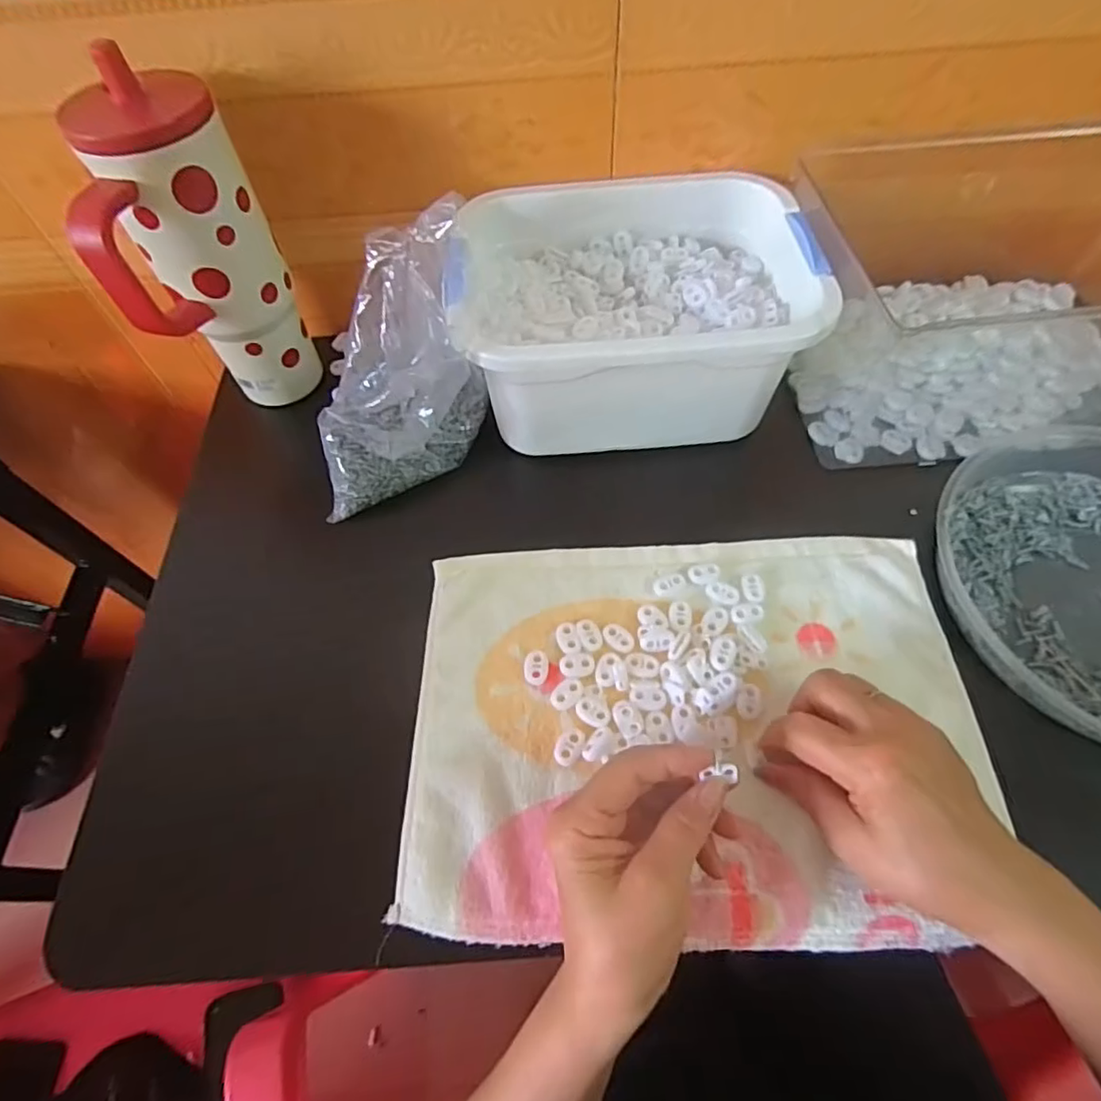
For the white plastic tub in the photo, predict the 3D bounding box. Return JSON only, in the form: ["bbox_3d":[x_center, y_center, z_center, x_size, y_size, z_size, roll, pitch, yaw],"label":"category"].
[{"bbox_3d":[0.059,-0.182,0.453,0.240,0.105,0.189,-5,60,0],"label":"white plastic tub"}]

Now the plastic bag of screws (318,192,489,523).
[{"bbox_3d":[-0.112,-0.124,0.416,0.138,0.143,0.103,-16,61,-7],"label":"plastic bag of screws"}]

